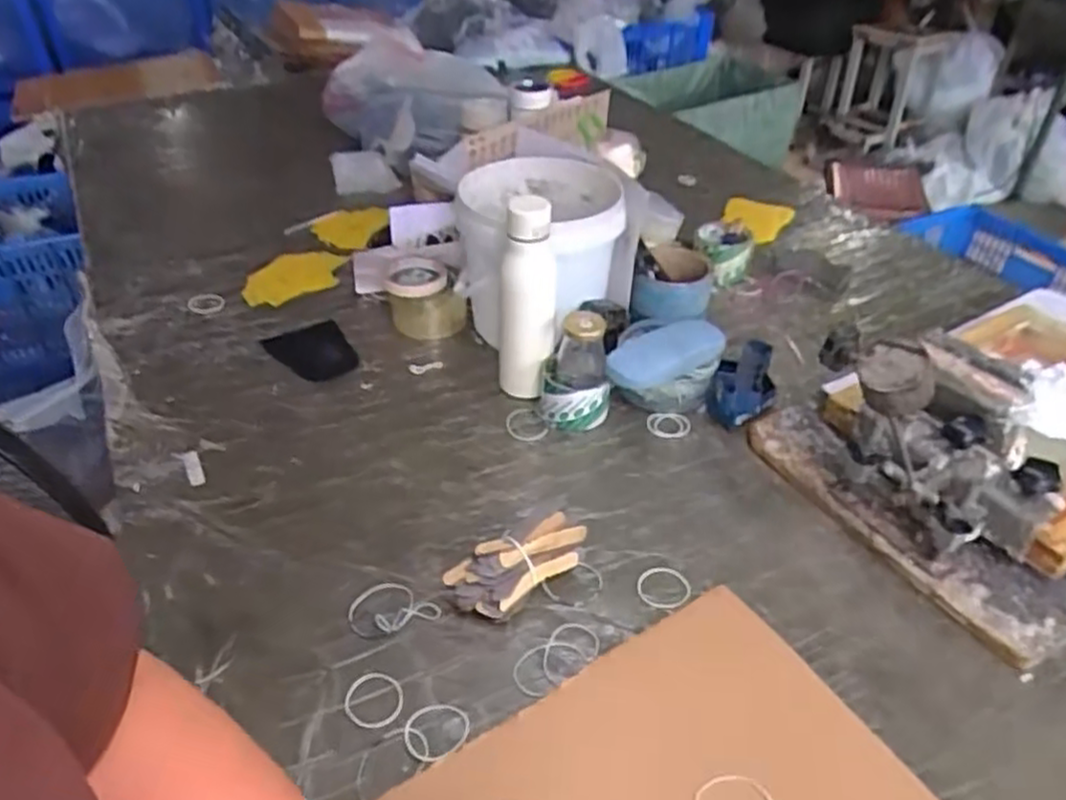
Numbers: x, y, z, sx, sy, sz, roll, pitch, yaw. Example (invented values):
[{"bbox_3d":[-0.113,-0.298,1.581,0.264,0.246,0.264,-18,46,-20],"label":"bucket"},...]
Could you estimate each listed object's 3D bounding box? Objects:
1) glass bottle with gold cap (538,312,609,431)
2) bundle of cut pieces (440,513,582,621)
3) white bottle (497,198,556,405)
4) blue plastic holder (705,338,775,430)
[{"bbox_3d":[0.048,-0.032,0.875,0.076,0.129,0.076,-2,39,-2],"label":"glass bottle with gold cap"},{"bbox_3d":[-0.014,0.154,0.687,0.127,0.050,0.059,-27,47,-29],"label":"bundle of cut pieces"},{"bbox_3d":[-0.009,-0.109,0.873,0.069,0.247,0.057,-2,39,-2],"label":"white bottle"},{"bbox_3d":[0.255,-0.018,0.897,0.071,0.057,0.103,20,44,23],"label":"blue plastic holder"}]

